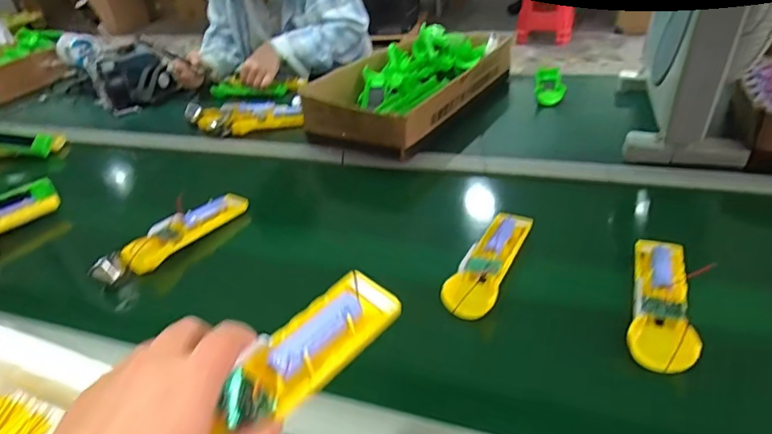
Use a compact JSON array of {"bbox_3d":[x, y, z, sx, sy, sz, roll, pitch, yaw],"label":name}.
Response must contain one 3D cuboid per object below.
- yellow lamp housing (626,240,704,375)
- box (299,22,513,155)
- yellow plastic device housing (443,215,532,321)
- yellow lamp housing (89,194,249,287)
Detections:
[{"bbox_3d":[0.264,0.076,0.474,0.053,0.024,0.165,11,39,24],"label":"yellow lamp housing"},{"bbox_3d":[0.033,-0.232,0.878,0.222,0.088,0.353,17,42,31],"label":"box"},{"bbox_3d":[0.112,0.046,0.543,0.051,0.025,0.166,12,40,26],"label":"yellow plastic device housing"},{"bbox_3d":[-0.279,0.022,0.657,0.040,0.032,0.206,22,45,35],"label":"yellow lamp housing"}]

